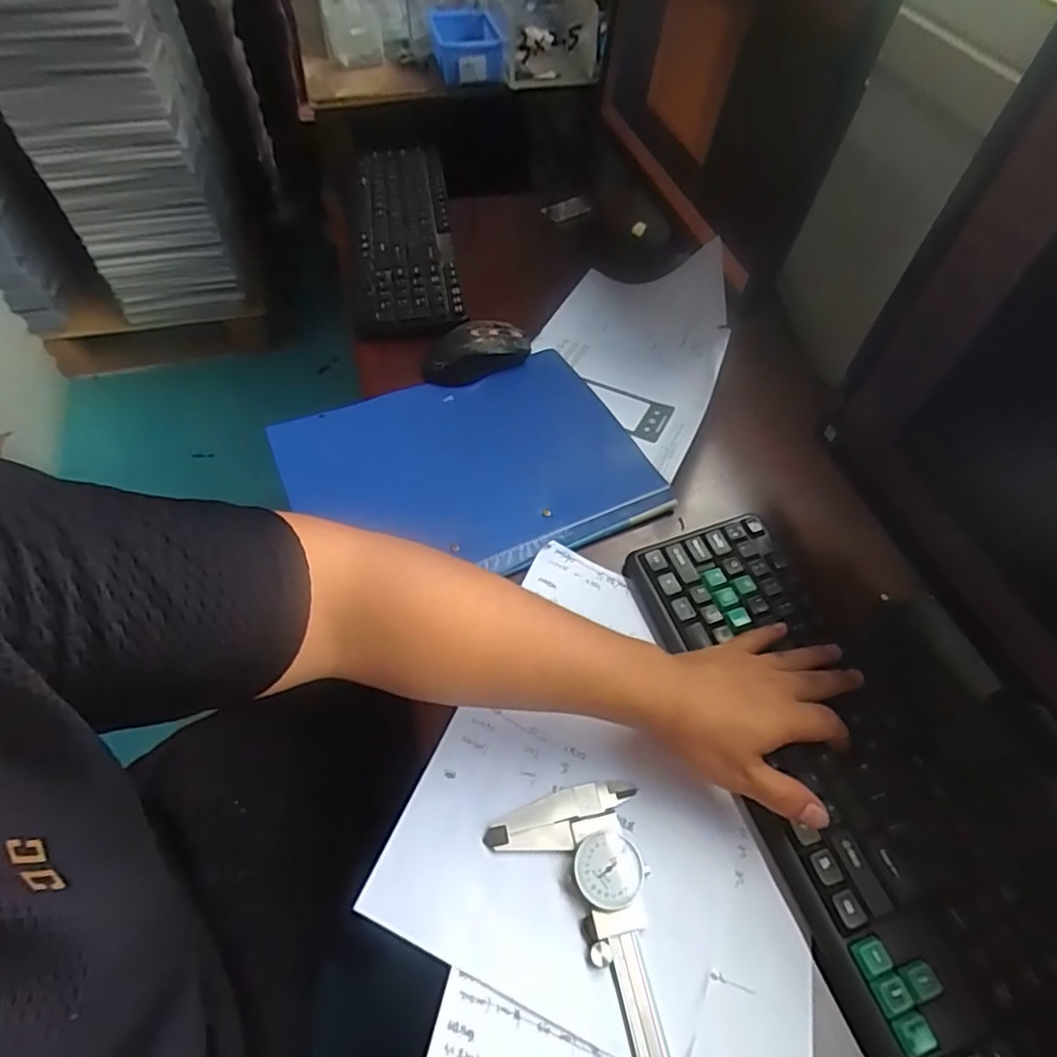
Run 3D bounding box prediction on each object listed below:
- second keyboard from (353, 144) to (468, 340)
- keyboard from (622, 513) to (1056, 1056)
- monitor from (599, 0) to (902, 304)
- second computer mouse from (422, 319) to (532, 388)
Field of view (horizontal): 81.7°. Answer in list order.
[{"bbox_3d":[-0.154,-0.366,0.756,0.120,0.032,0.364,-6,56,-6],"label":"second keyboard"},{"bbox_3d":[0.207,0.179,0.414,0.122,0.029,0.424,-14,57,-11],"label":"keyboard"},{"bbox_3d":[0.173,-0.457,0.614,0.059,0.253,0.423,-10,57,-9],"label":"monitor"},{"bbox_3d":[-0.054,-0.186,0.641,0.112,0.036,0.054,-17,58,-13],"label":"second computer mouse"}]

